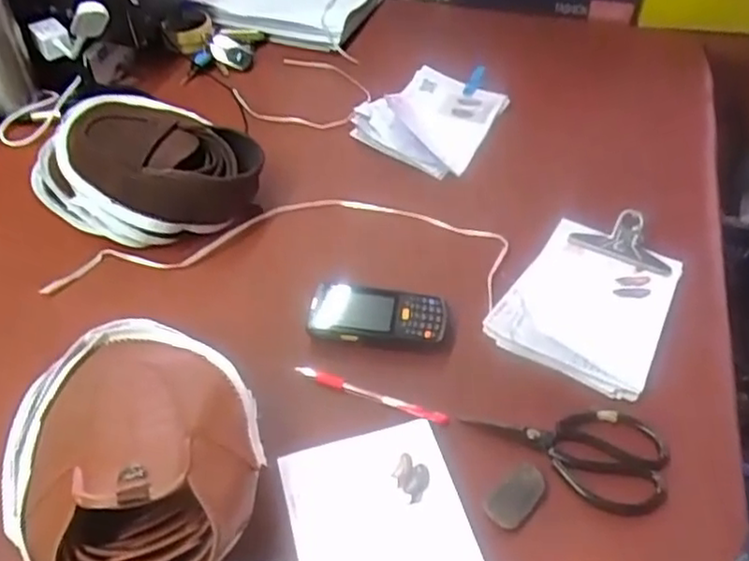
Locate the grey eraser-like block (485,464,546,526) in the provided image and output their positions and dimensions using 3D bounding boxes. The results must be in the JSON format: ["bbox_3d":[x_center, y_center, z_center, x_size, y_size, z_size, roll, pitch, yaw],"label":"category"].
[{"bbox_3d":[0.128,0.194,0.626,0.034,0.023,0.062,36,57,28],"label":"grey eraser-like block"}]

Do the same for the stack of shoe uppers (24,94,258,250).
[{"bbox_3d":[-0.296,-0.150,0.900,0.284,0.101,0.216,34,56,27],"label":"stack of shoe uppers"}]

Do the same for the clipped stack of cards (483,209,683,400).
[{"bbox_3d":[0.243,0.011,0.782,0.166,0.035,0.245,22,51,19],"label":"clipped stack of cards"}]

